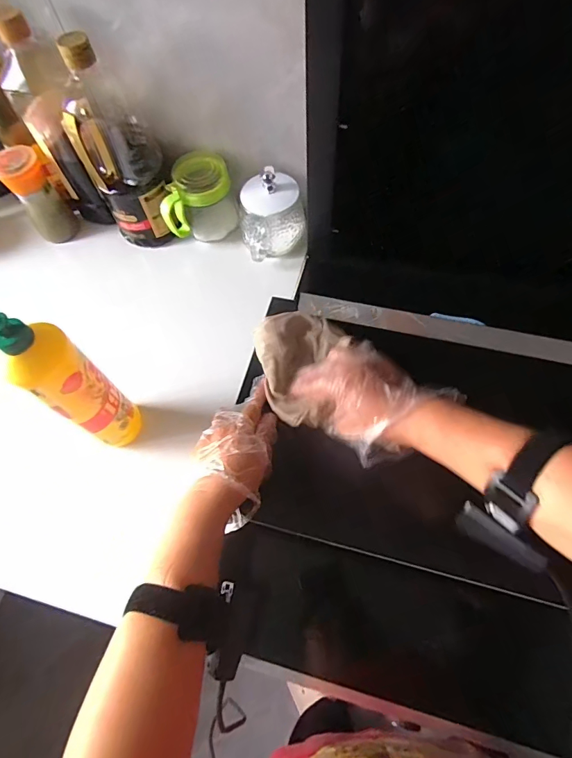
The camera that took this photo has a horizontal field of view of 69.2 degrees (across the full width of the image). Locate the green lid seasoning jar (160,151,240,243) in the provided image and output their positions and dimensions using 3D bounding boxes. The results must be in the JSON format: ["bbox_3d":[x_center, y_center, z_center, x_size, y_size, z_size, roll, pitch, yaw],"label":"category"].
[{"bbox_3d":[-0.130,-0.266,0.614,0.104,0.098,0.070,-13,65,-3],"label":"green lid seasoning jar"}]

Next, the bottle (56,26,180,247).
[{"bbox_3d":[-0.227,-0.313,0.564,0.098,0.245,0.130,-20,65,-6],"label":"bottle"}]

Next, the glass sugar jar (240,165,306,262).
[{"bbox_3d":[-0.021,-0.239,0.595,0.090,0.092,0.093,-1,65,3],"label":"glass sugar jar"}]

